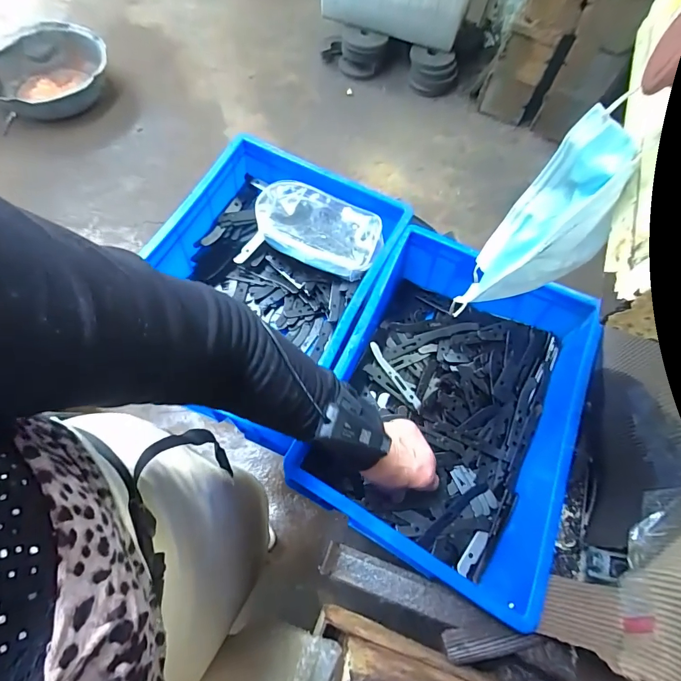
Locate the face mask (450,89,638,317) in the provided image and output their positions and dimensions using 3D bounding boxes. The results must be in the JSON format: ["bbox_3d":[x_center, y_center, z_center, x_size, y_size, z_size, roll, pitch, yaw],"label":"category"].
[{"bbox_3d":[0.157,-0.082,0.304,0.065,0.152,0.095,36,70,11],"label":"face mask"}]

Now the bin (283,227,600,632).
[{"bbox_3d":[0.146,0.078,0.536,0.300,0.136,0.424,24,68,7],"label":"bin"}]

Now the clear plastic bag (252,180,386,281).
[{"bbox_3d":[-0.032,-0.174,0.615,0.192,0.054,0.108,18,68,4],"label":"clear plastic bag"}]

